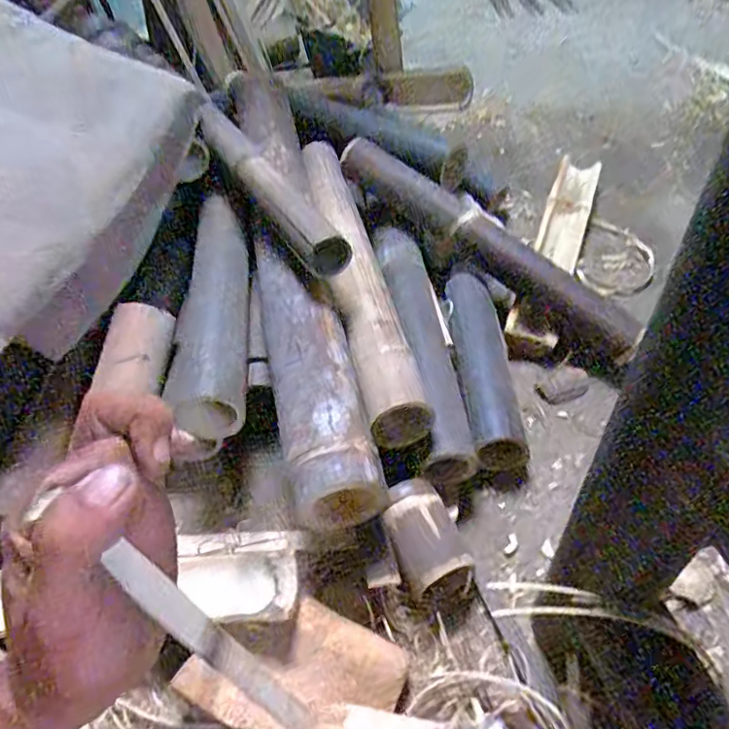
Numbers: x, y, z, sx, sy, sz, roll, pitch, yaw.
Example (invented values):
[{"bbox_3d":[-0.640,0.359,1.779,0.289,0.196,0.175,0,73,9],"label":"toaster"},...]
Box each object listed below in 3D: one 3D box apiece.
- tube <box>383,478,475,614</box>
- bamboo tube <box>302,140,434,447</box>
[{"bbox_3d":[0.061,0.174,0.566,0.070,0.071,0.110,-12,48,-7],"label":"tube"},{"bbox_3d":[-0.019,-0.142,0.747,0.074,0.069,0.554,-11,48,-6],"label":"bamboo tube"}]

